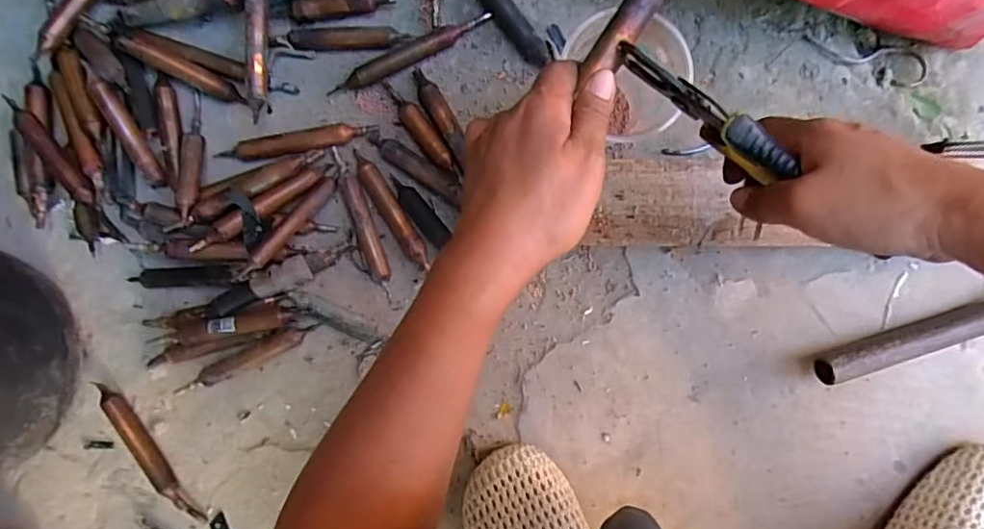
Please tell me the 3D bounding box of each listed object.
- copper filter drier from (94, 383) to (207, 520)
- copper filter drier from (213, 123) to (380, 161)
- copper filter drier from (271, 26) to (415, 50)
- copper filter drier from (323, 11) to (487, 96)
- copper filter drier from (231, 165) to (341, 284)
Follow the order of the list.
[{"bbox_3d":[-0.324,0.180,0.543,0.016,0.020,0.159,-33,91,4],"label":"copper filter drier"},{"bbox_3d":[-0.178,-0.113,0.526,0.143,0.018,0.021,-10,92,3],"label":"copper filter drier"},{"bbox_3d":[-0.136,-0.206,0.519,0.122,0.017,0.019,-3,93,2],"label":"copper filter drier"},{"bbox_3d":[-0.074,-0.191,0.520,0.156,0.018,0.018,-25,92,3],"label":"copper filter drier"},{"bbox_3d":[-0.182,-0.037,0.516,0.019,0.020,0.131,37,71,-2],"label":"copper filter drier"}]

